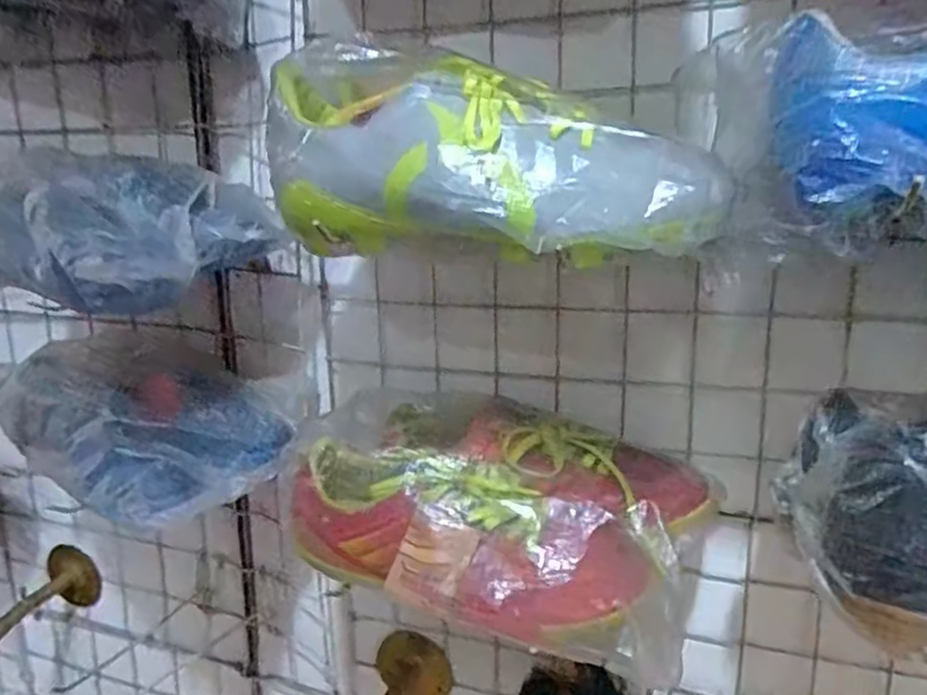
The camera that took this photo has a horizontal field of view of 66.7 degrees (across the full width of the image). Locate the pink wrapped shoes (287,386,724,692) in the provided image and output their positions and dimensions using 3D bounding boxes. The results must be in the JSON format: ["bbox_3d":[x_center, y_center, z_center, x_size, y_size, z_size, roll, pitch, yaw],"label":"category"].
[{"bbox_3d":[0.026,0.100,0.444,0.231,0.100,0.150,7,16,27],"label":"pink wrapped shoes"}]

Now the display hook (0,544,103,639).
[{"bbox_3d":[-0.470,0.287,0.679,0.050,0.067,0.253,4,15,20],"label":"display hook"}]

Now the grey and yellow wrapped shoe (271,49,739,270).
[{"bbox_3d":[0.010,-0.102,0.356,0.227,0.101,0.075,6,16,26],"label":"grey and yellow wrapped shoe"}]

